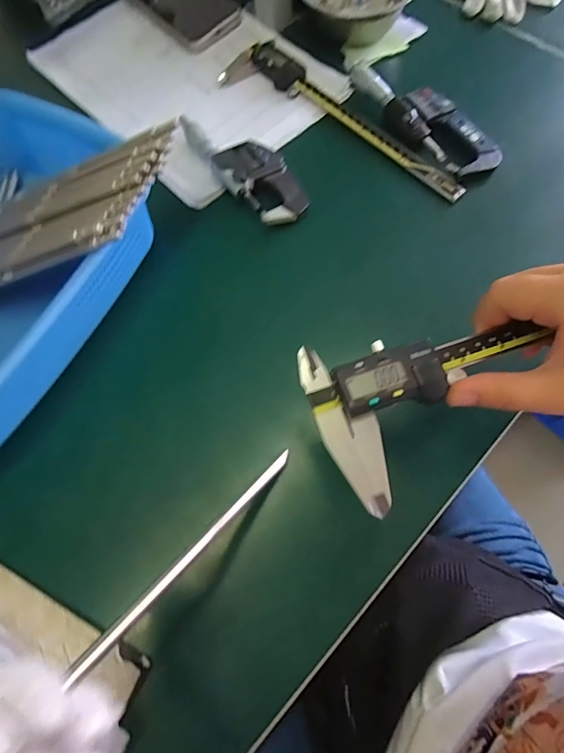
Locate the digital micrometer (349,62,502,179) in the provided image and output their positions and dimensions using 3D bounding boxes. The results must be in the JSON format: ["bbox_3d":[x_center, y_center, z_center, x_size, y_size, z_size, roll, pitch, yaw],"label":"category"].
[{"bbox_3d":[0.131,-0.247,0.392,0.053,0.019,0.167,-35,73,-11],"label":"digital micrometer"}]

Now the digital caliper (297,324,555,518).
[{"bbox_3d":[0.189,-0.033,0.244,0.361,0.018,0.089,-21,71,-8],"label":"digital caliper"}]

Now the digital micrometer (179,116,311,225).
[{"bbox_3d":[-0.036,-0.202,0.386,0.055,0.022,0.152,-35,73,-11],"label":"digital micrometer"}]

